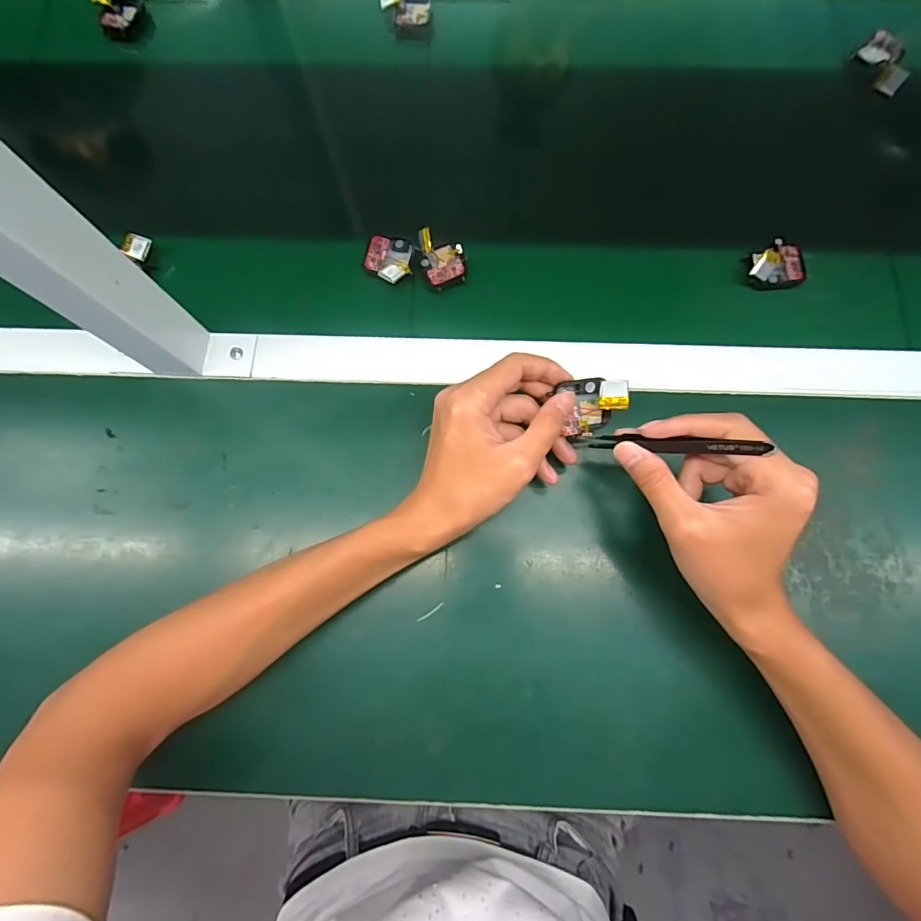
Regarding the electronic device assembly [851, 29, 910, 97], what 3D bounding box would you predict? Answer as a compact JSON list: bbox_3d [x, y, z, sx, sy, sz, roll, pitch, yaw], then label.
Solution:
[{"bbox_3d":[0.407,-0.379,0.433,0.029,0.018,0.058,-23,76,-4],"label":"electronic device assembly"}]

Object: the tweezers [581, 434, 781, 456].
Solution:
[{"bbox_3d":[0.127,-0.009,0.281,0.104,0.009,0.008,6,75,44],"label":"tweezers"}]

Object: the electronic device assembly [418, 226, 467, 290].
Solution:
[{"bbox_3d":[-0.015,-0.175,0.386,0.035,0.018,0.048,-19,76,-3],"label":"electronic device assembly"}]

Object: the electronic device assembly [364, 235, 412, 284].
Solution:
[{"bbox_3d":[-0.062,-0.173,0.392,0.041,0.013,0.047,8,76,4],"label":"electronic device assembly"}]

